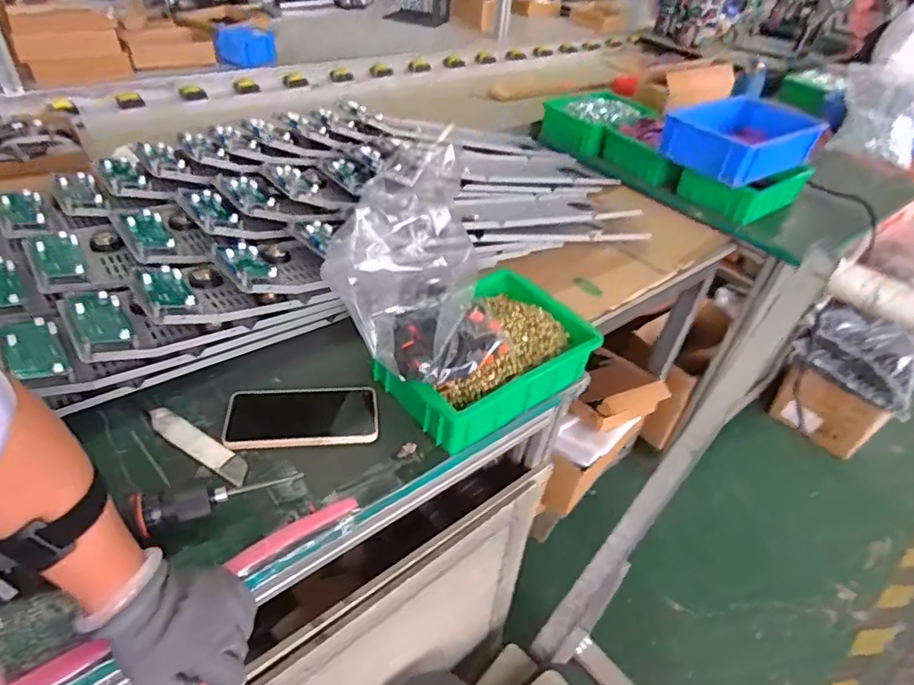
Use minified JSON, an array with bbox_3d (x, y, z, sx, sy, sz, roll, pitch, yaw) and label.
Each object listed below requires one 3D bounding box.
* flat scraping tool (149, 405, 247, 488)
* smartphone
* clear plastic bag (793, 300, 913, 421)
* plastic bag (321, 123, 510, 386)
[{"bbox_3d":[-0.263,0.103,0.562,0.134,0.006,0.028,25,44,19],"label":"flat scraping tool"},{"bbox_3d":[-0.167,0.078,0.601,0.158,0.006,0.080,-3,44,-11],"label":"smartphone"},{"bbox_3d":[1.102,0.031,1.484,0.297,0.192,0.148,28,45,22],"label":"clear plastic bag"},{"bbox_3d":[-0.029,-0.072,0.545,0.156,0.185,0.128,-23,50,-30],"label":"plastic bag"}]

